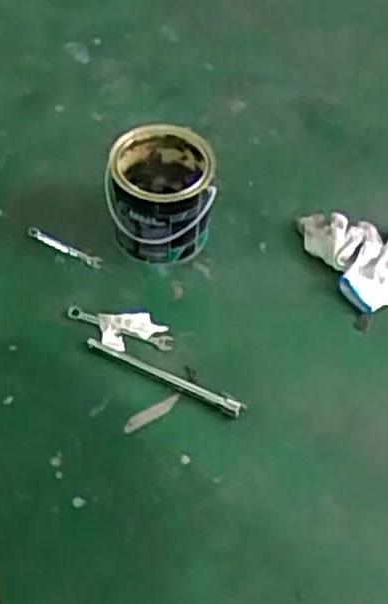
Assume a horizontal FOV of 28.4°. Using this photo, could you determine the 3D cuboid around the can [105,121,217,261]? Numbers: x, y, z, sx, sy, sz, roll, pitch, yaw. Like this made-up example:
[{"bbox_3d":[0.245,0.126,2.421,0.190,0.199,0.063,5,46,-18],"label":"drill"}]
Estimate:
[{"bbox_3d":[-0.054,-0.164,1.212,0.159,0.190,0.148,2,55,-3],"label":"can"}]

